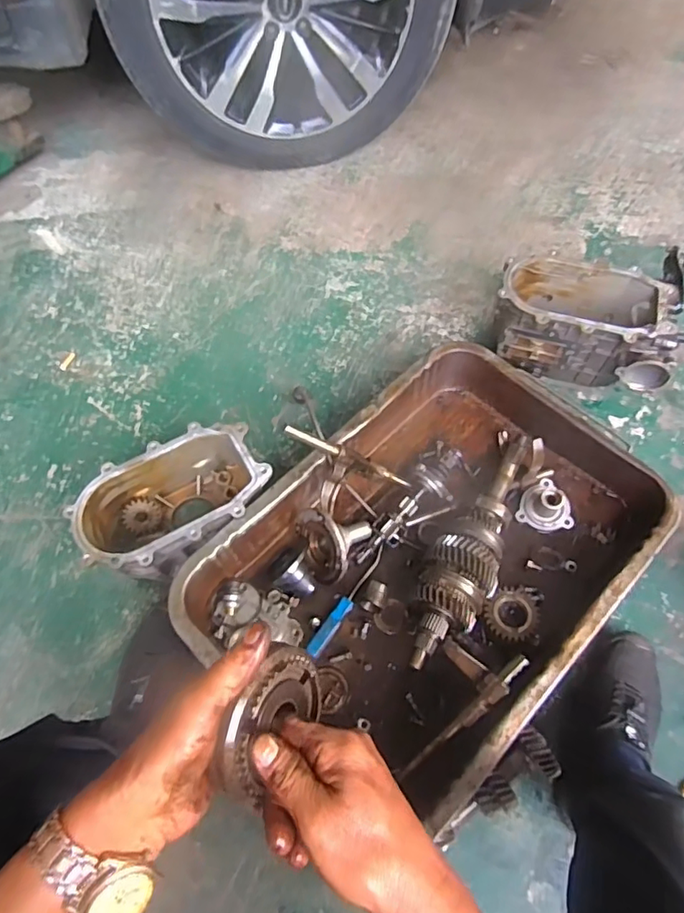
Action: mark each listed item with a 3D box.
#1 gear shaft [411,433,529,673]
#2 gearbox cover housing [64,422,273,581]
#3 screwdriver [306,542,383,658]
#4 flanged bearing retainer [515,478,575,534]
[{"bbox_3d":[0.197,0.121,0.805,0.098,0.082,0.403,25,65,13],"label":"gear shaft"},{"bbox_3d":[-0.242,0.073,0.817,0.268,0.118,0.161,-27,65,-13],"label":"gearbox cover housing"},{"bbox_3d":[0.011,0.211,0.802,0.017,0.023,0.191,32,67,17],"label":"screwdriver"},{"bbox_3d":[0.327,0.078,0.848,0.077,0.056,0.083,0,62,1],"label":"flanged bearing retainer"}]

